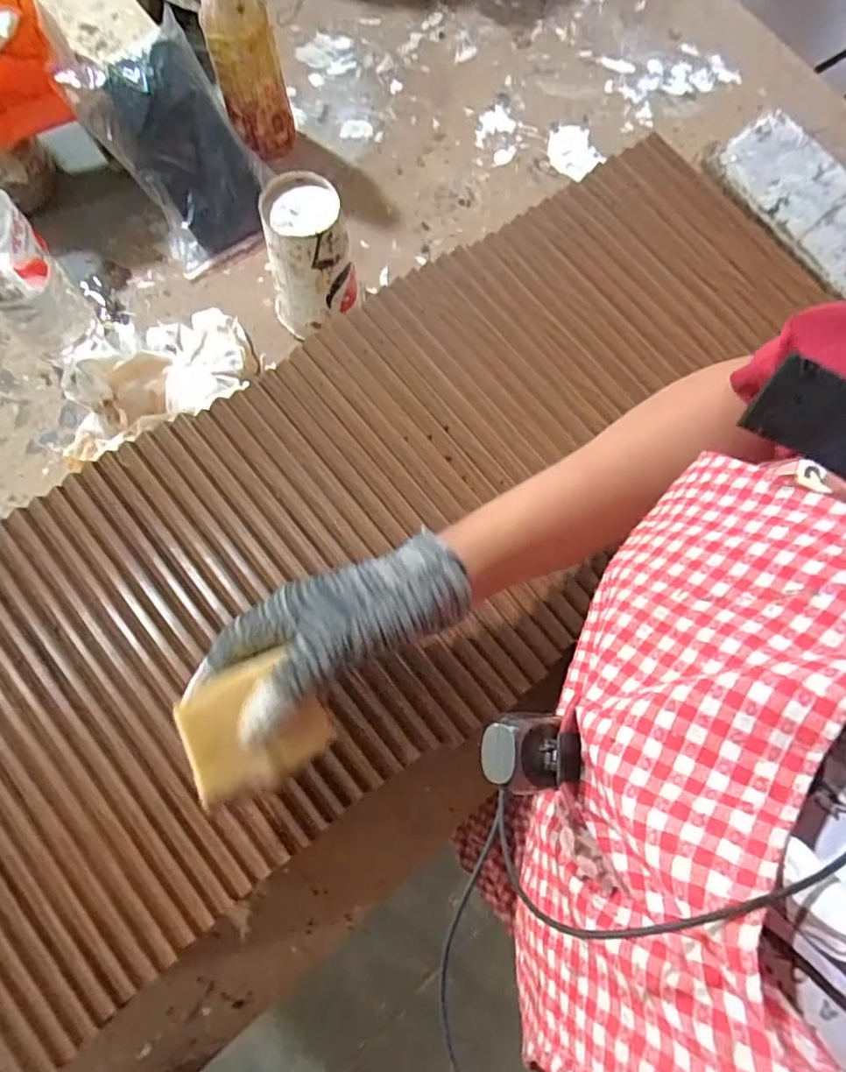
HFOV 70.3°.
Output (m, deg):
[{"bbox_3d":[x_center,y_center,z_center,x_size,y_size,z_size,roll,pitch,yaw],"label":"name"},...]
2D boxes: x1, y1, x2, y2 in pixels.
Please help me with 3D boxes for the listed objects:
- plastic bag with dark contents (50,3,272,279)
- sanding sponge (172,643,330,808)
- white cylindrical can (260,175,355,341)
[{"bbox_3d":[-0.223,-0.351,0.551,0.111,0.041,0.179,-29,119,7],"label":"plastic bag with dark contents"},{"bbox_3d":[-0.083,0.093,0.297,0.064,0.014,0.058,-25,77,-7],"label":"sanding sponge"},{"bbox_3d":[-0.097,-0.230,0.513,0.070,0.123,0.064,-1,74,3],"label":"white cylindrical can"}]

